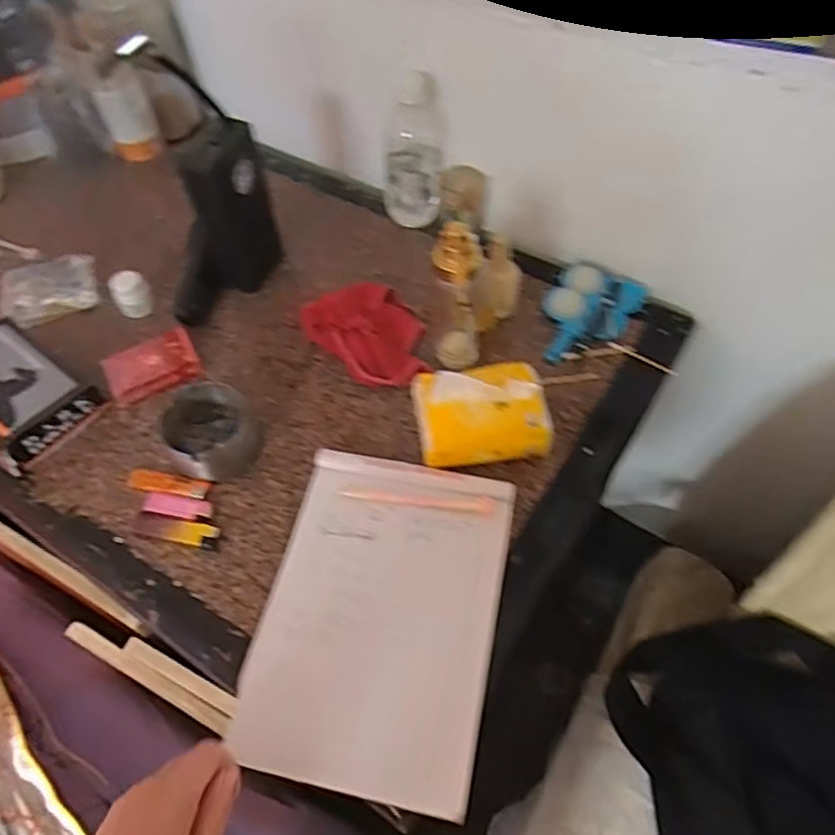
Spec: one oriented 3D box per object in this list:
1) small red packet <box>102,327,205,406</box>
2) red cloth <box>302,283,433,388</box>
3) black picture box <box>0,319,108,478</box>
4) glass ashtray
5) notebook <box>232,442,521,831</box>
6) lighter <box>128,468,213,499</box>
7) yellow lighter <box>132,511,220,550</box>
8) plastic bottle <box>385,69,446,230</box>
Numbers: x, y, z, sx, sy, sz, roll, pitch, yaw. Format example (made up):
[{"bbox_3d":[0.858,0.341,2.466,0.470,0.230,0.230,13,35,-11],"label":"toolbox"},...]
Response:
[{"bbox_3d":[-0.285,-0.057,0.699,0.090,0.027,0.062,-26,59,-13],"label":"small red packet"},{"bbox_3d":[-0.051,-0.089,0.713,0.112,0.027,0.134,-26,59,-13],"label":"red cloth"},{"bbox_3d":[-0.420,-0.024,0.674,0.153,0.055,0.116,34,64,23],"label":"black picture box"},{"bbox_3d":[-0.203,0.014,0.640,0.086,0.044,0.082,-2,56,2],"label":"glass ashtray"},{"bbox_3d":[-0.031,0.163,0.550,0.190,0.018,0.267,10,62,7],"label":"notebook"},{"bbox_3d":[-0.241,0.064,0.633,0.081,0.008,0.022,10,58,10],"label":"lighter"},{"bbox_3d":[-0.226,0.105,0.607,0.085,0.012,0.023,10,58,10],"label":"yellow lighter"},{"bbox_3d":[-0.009,-0.312,0.774,0.065,0.181,0.064,16,38,14],"label":"plastic bottle"}]

